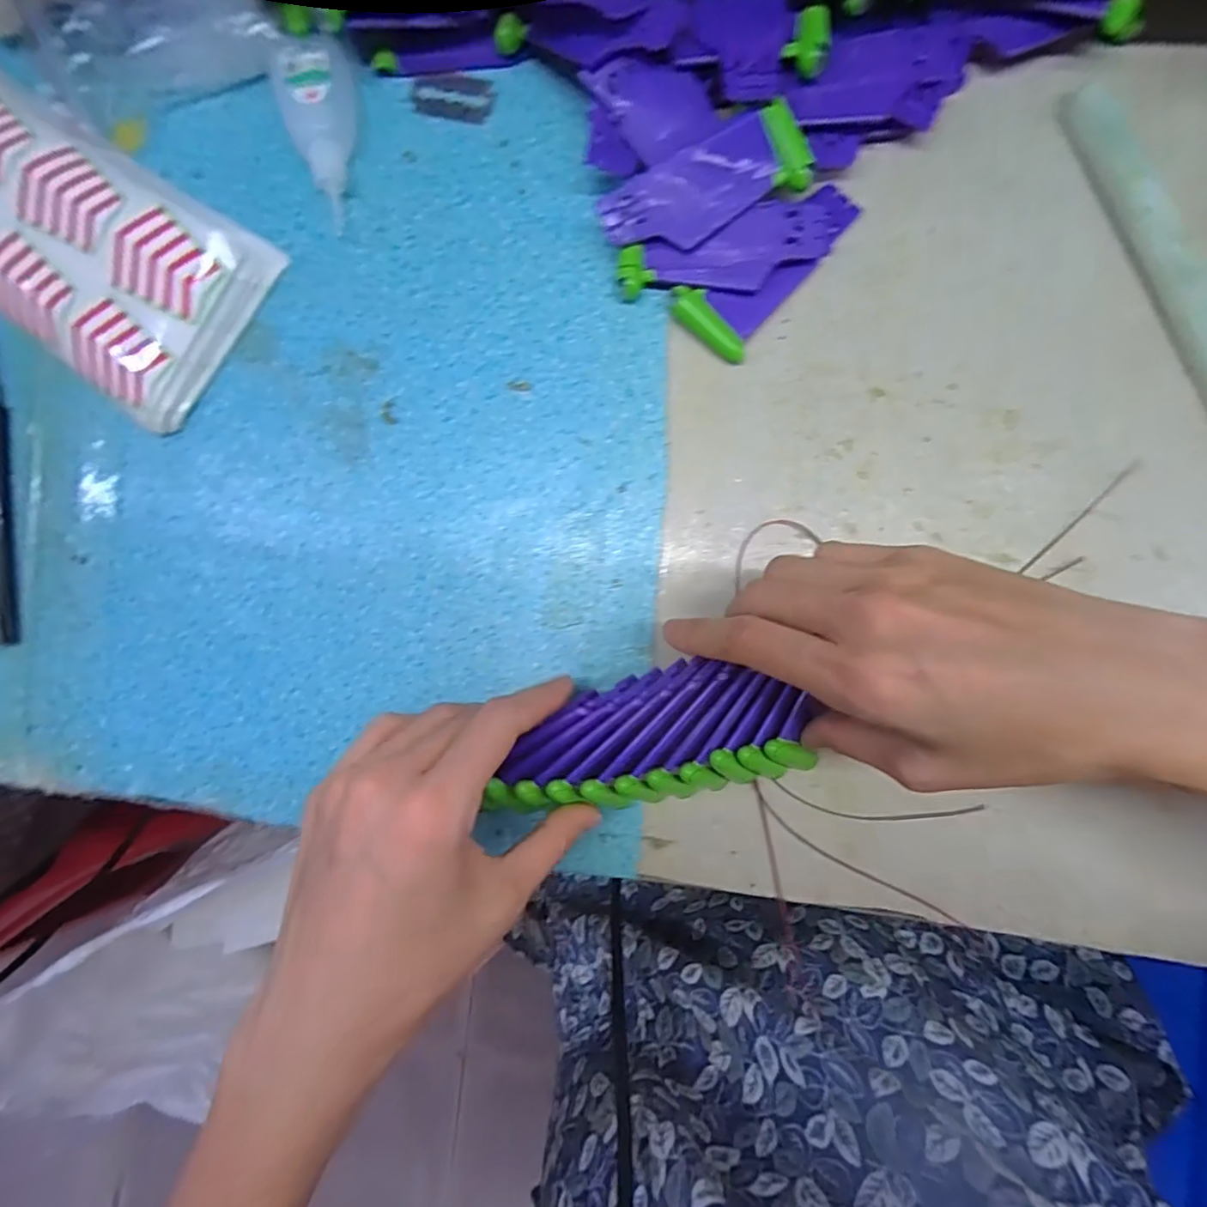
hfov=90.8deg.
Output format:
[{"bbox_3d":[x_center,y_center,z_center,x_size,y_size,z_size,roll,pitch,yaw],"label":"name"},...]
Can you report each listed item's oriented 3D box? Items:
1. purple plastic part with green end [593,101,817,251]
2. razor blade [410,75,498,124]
[{"bbox_3d":[0.045,-0.185,0.265,0.089,0.005,0.037,-22,94,11],"label":"purple plastic part with green end"},{"bbox_3d":[-0.074,-0.248,0.290,0.040,0.004,0.022,13,92,5],"label":"razor blade"}]

